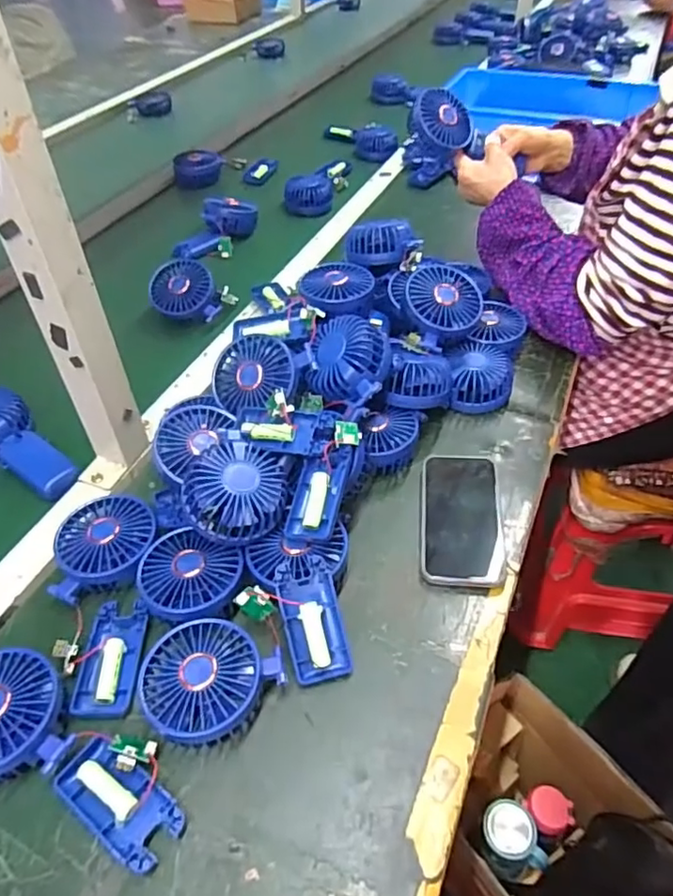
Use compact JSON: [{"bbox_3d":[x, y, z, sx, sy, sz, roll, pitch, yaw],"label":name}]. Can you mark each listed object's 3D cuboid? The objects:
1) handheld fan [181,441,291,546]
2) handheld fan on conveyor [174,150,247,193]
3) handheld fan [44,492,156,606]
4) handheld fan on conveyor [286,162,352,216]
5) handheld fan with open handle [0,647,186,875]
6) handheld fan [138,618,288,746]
[{"bbox_3d":[-0.086,0.037,0.514,0.091,0.047,0.078,-11,47,-9],"label":"handheld fan"},{"bbox_3d":[-0.239,-0.535,1.135,0.135,0.052,0.079,-13,47,-10],"label":"handheld fan on conveyor"},{"bbox_3d":[-0.208,0.088,0.545,0.089,0.034,0.096,-8,45,-5],"label":"handheld fan"},{"bbox_3d":[-0.030,-0.492,1.101,0.080,0.041,0.210,15,48,15],"label":"handheld fan on conveyor"},{"bbox_3d":[-0.199,0.220,0.423,0.201,0.043,0.087,22,50,23],"label":"handheld fan with open handle"},{"bbox_3d":[-0.099,0.178,0.453,0.094,0.045,0.086,-1,46,1],"label":"handheld fan"}]

